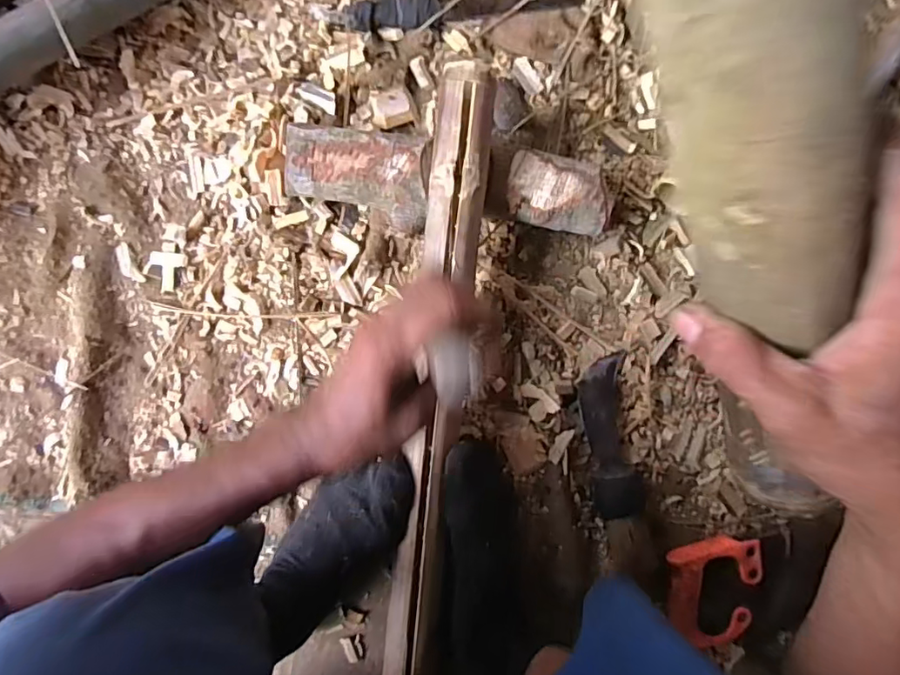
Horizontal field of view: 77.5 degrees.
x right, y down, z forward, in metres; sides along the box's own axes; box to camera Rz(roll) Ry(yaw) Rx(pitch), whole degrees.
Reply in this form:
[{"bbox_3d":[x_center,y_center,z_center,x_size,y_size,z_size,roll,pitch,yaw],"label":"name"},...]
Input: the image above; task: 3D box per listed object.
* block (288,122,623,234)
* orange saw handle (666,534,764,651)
[{"bbox_3d":[0.001,-0.154,0.580,0.326,0.061,0.090,6,90,-8],"label":"block"},{"bbox_3d":[0.301,0.293,0.642,0.103,0.036,0.127,-2,92,-7],"label":"orange saw handle"}]

